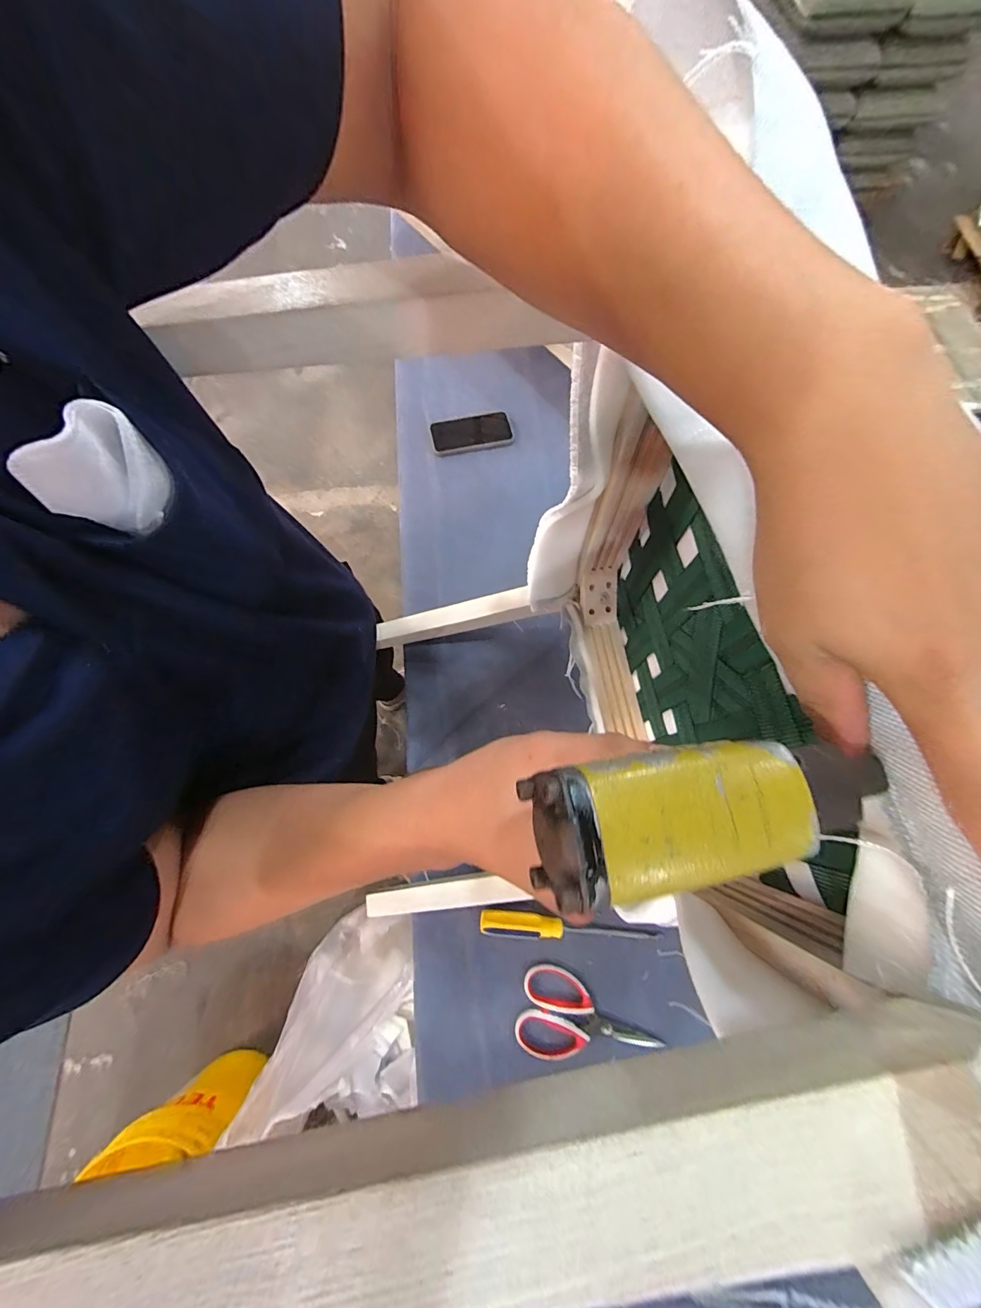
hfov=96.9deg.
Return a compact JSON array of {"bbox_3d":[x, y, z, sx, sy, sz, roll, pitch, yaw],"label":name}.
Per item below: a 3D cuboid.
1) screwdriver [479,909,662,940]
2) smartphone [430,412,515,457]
[{"bbox_3d":[0.110,0.379,0.592,0.246,0.039,0.039,5,72,1],"label":"screwdriver"},{"bbox_3d":[-0.037,-0.438,0.867,0.161,0.015,0.082,-8,72,-3],"label":"smartphone"}]

